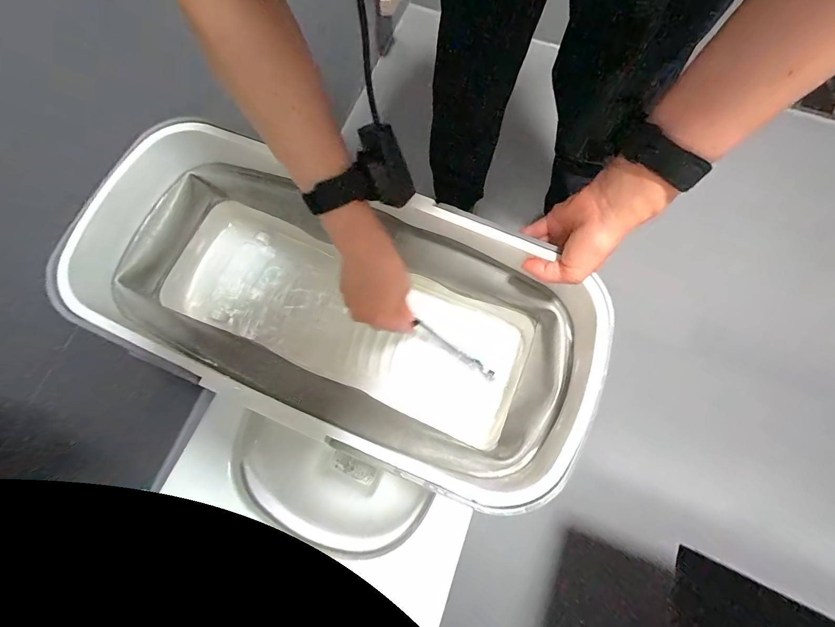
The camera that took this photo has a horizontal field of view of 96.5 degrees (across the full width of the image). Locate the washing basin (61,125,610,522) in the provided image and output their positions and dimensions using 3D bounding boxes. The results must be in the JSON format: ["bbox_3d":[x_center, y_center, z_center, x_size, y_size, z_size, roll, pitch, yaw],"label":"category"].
[{"bbox_3d":[-0.079,-0.003,0.446,0.521,0.176,0.258,23,75,8],"label":"washing basin"}]

